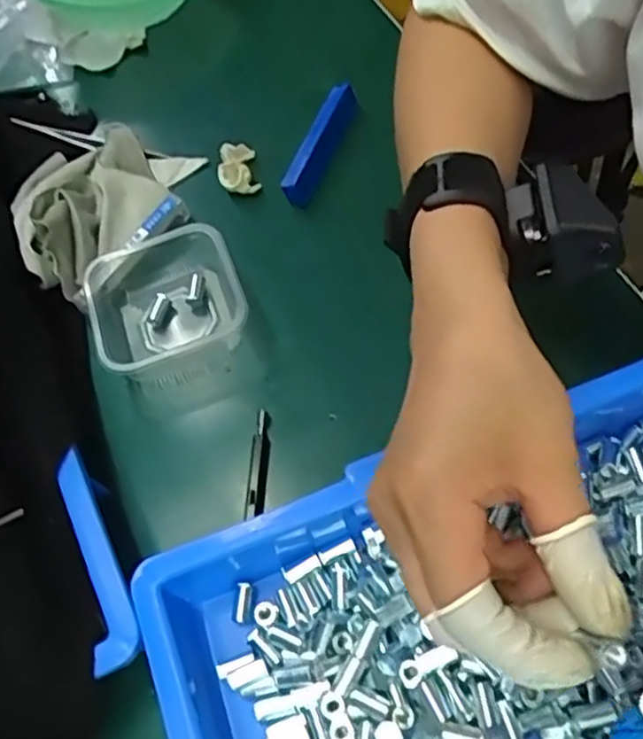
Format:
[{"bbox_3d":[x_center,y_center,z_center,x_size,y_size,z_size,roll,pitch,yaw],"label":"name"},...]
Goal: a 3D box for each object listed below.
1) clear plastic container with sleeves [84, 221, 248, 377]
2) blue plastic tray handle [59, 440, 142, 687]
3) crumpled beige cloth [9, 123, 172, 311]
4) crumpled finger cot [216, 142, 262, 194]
[{"bbox_3d":[-0.086,-0.035,0.395,0.081,0.036,0.093,-22,61,-3],"label":"clear plastic container with sleeves"},{"bbox_3d":[-0.098,0.080,0.305,0.020,0.009,0.097,-22,61,-3],"label":"blue plastic tray handle"},{"bbox_3d":[-0.144,-0.107,0.429,0.072,0.047,0.127,16,67,20],"label":"crumpled beige cloth"},{"bbox_3d":[-0.054,-0.127,0.450,0.025,0.020,0.036,-14,61,1],"label":"crumpled finger cot"}]

